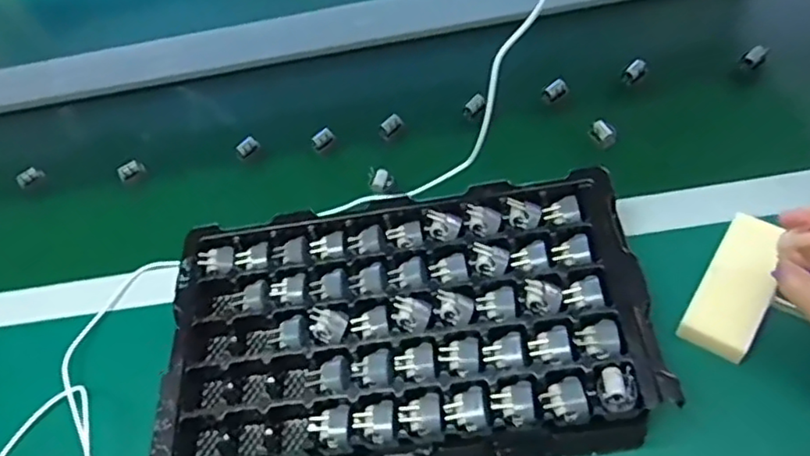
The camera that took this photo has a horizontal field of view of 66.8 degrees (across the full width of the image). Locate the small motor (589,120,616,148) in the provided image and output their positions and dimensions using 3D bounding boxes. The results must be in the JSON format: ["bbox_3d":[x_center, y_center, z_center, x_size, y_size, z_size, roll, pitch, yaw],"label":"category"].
[{"bbox_3d":[0.201,-0.097,0.626,0.018,0.017,0.030,-14,53,-4],"label":"small motor"}]

